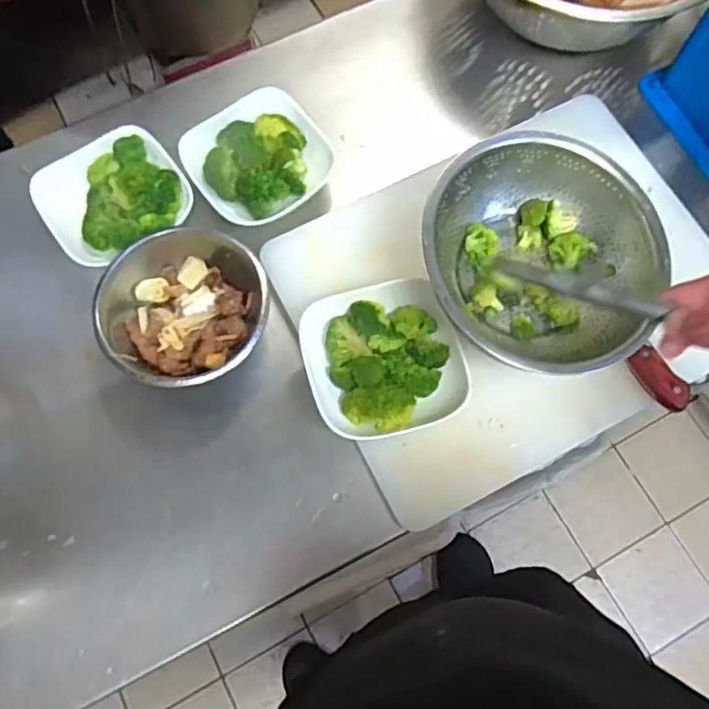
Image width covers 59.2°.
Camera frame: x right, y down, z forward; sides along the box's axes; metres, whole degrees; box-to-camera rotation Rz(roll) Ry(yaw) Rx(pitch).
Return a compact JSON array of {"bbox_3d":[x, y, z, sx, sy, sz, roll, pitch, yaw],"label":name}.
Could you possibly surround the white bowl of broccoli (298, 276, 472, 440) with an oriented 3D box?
[{"bbox_3d":[0.029,0.005,0.621,0.147,0.058,0.149,-15,73,-4],"label":"white bowl of broccoli"}]

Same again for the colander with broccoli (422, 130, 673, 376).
[{"bbox_3d":[0.179,-0.097,0.593,0.220,0.093,0.202,0,72,1],"label":"colander with broccoli"}]

